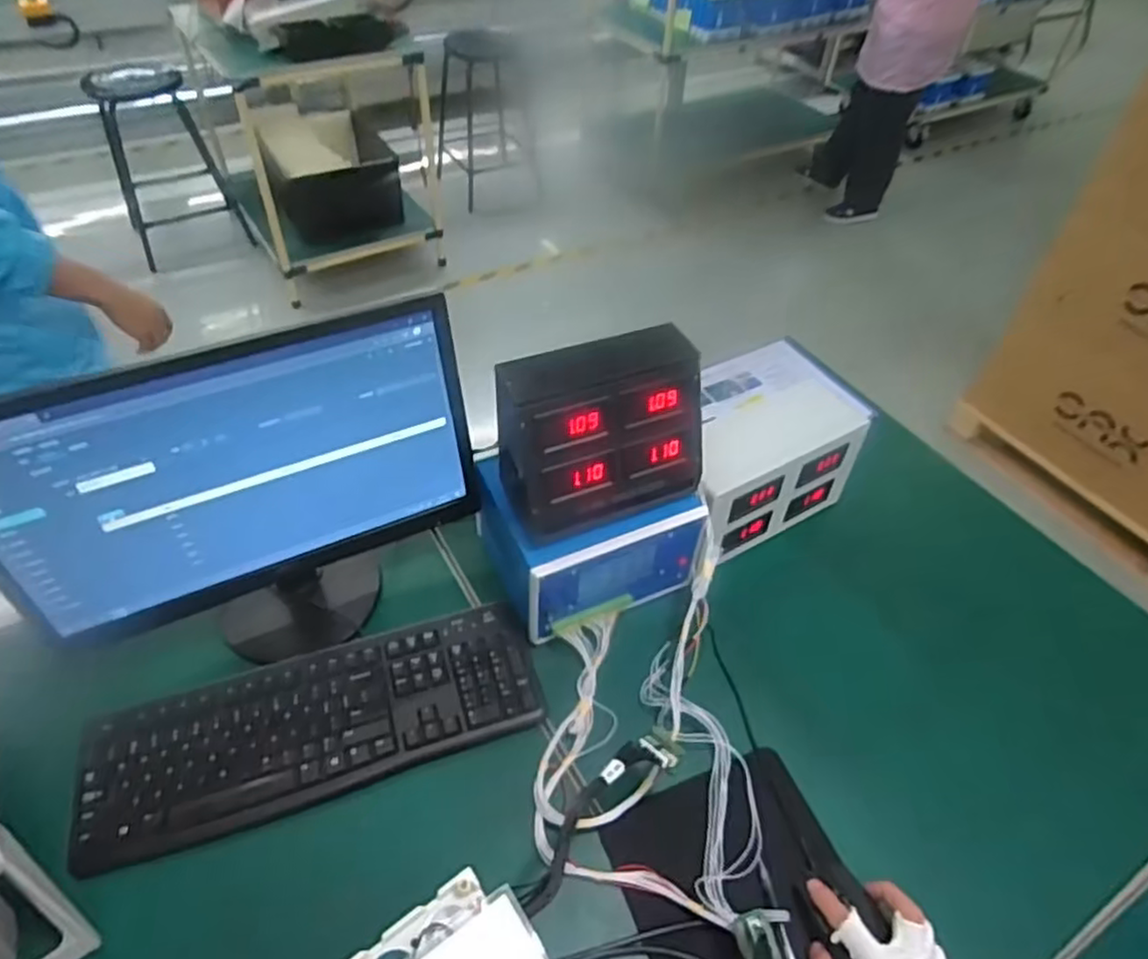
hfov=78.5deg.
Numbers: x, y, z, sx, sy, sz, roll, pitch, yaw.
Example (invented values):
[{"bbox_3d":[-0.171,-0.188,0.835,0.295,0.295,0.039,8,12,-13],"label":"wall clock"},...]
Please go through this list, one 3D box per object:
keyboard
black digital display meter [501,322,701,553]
[{"bbox_3d":[-0.257,0.245,0.718,0.435,0.021,0.147,-15,50,-16],"label":"keyboard"},{"bbox_3d":[0.027,-0.047,0.700,0.201,0.157,0.100,-18,51,-18],"label":"black digital display meter"}]

